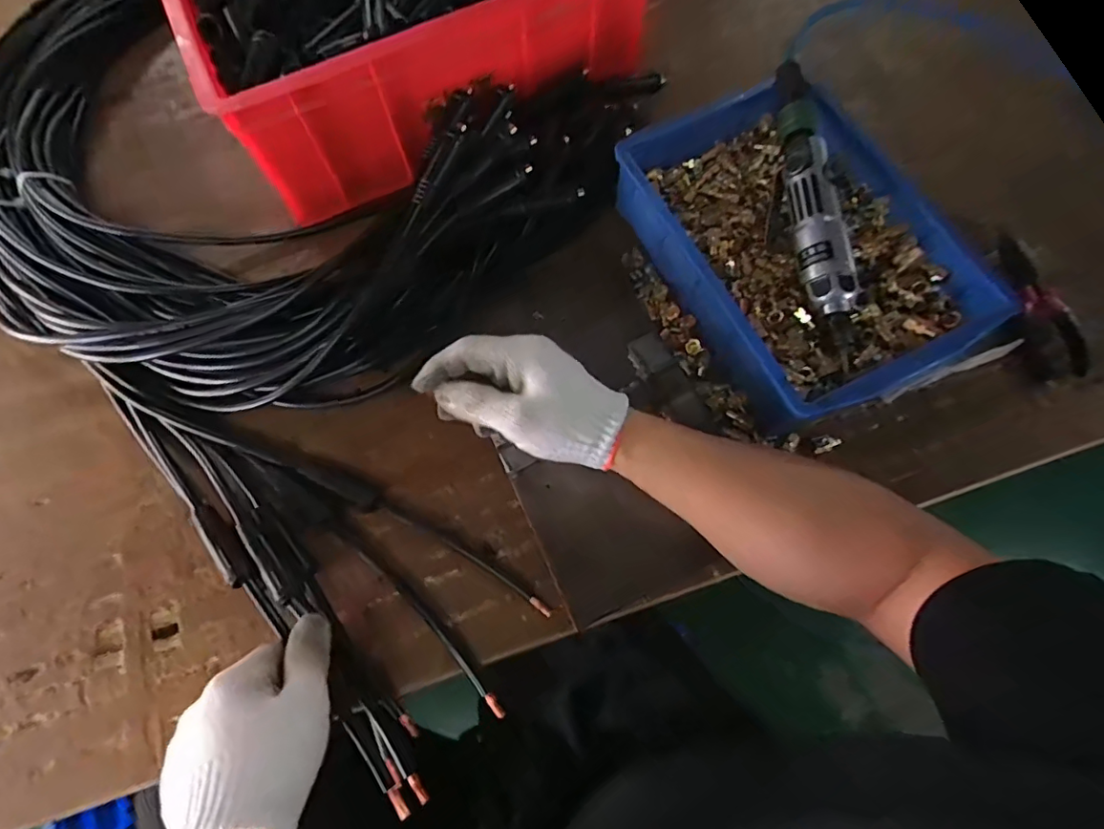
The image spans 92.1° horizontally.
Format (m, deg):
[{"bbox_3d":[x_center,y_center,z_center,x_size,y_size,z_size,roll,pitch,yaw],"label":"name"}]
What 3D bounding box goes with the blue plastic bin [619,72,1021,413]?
[{"bbox_3d":[0.202,-0.147,0.464,0.198,0.083,0.287,-25,72,-7],"label":"blue plastic bin"}]

